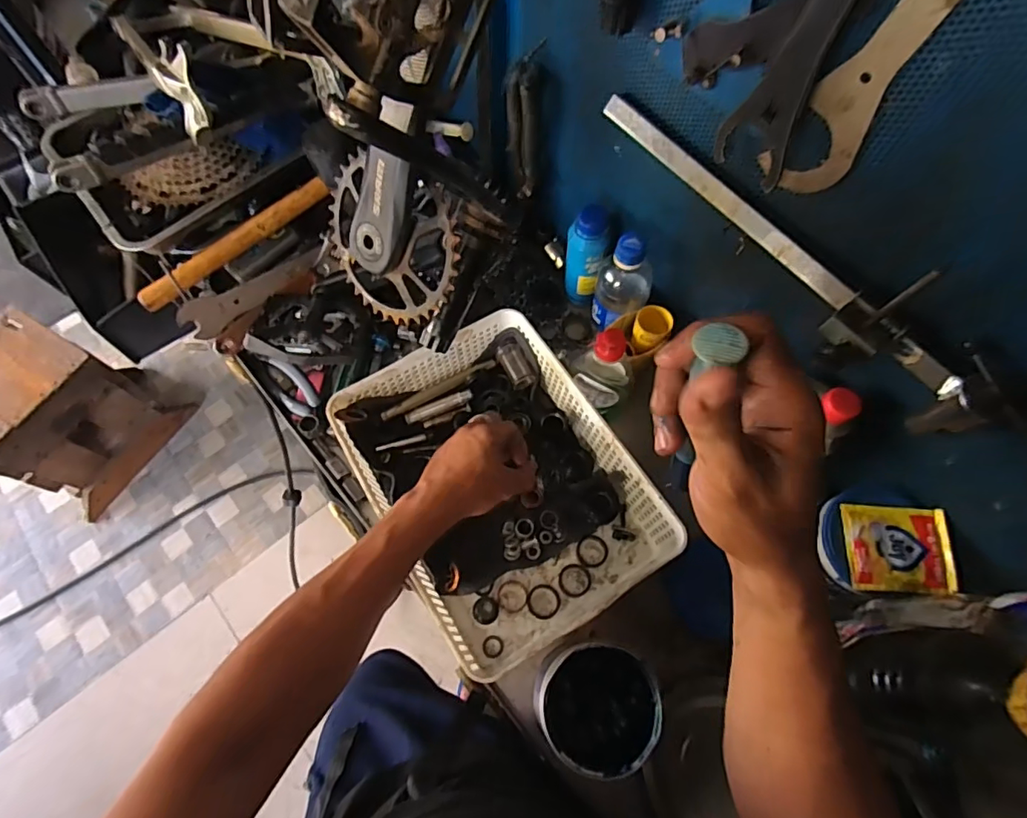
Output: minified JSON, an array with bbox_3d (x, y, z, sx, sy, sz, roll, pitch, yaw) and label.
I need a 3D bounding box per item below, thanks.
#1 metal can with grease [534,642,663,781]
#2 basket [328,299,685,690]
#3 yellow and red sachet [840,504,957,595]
[{"bbox_3d":[0.075,0.270,0.484,0.103,0.066,0.096,0,67,-1],"label":"metal can with grease"},{"bbox_3d":[-0.007,0.075,0.581,0.268,0.071,0.331,-30,71,-13],"label":"basket"},{"bbox_3d":[0.367,0.133,0.504,0.094,0.013,0.078,3,67,0],"label":"yellow and red sachet"}]

